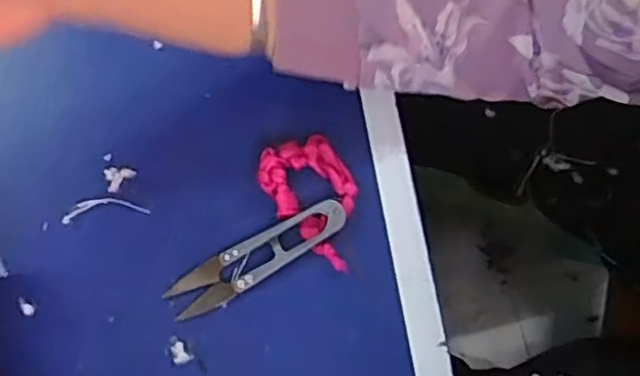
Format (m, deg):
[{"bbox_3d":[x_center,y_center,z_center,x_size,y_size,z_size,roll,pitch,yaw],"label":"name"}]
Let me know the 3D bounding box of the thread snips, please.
[{"bbox_3d":[-0.033,0.036,0.374,0.101,0.008,0.023,-31,79,-6],"label":"thread snips"}]

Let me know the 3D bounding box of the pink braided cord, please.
[{"bbox_3d":[0.000,0.006,0.375,0.043,0.016,0.073,-33,79,-6],"label":"pink braided cord"}]

